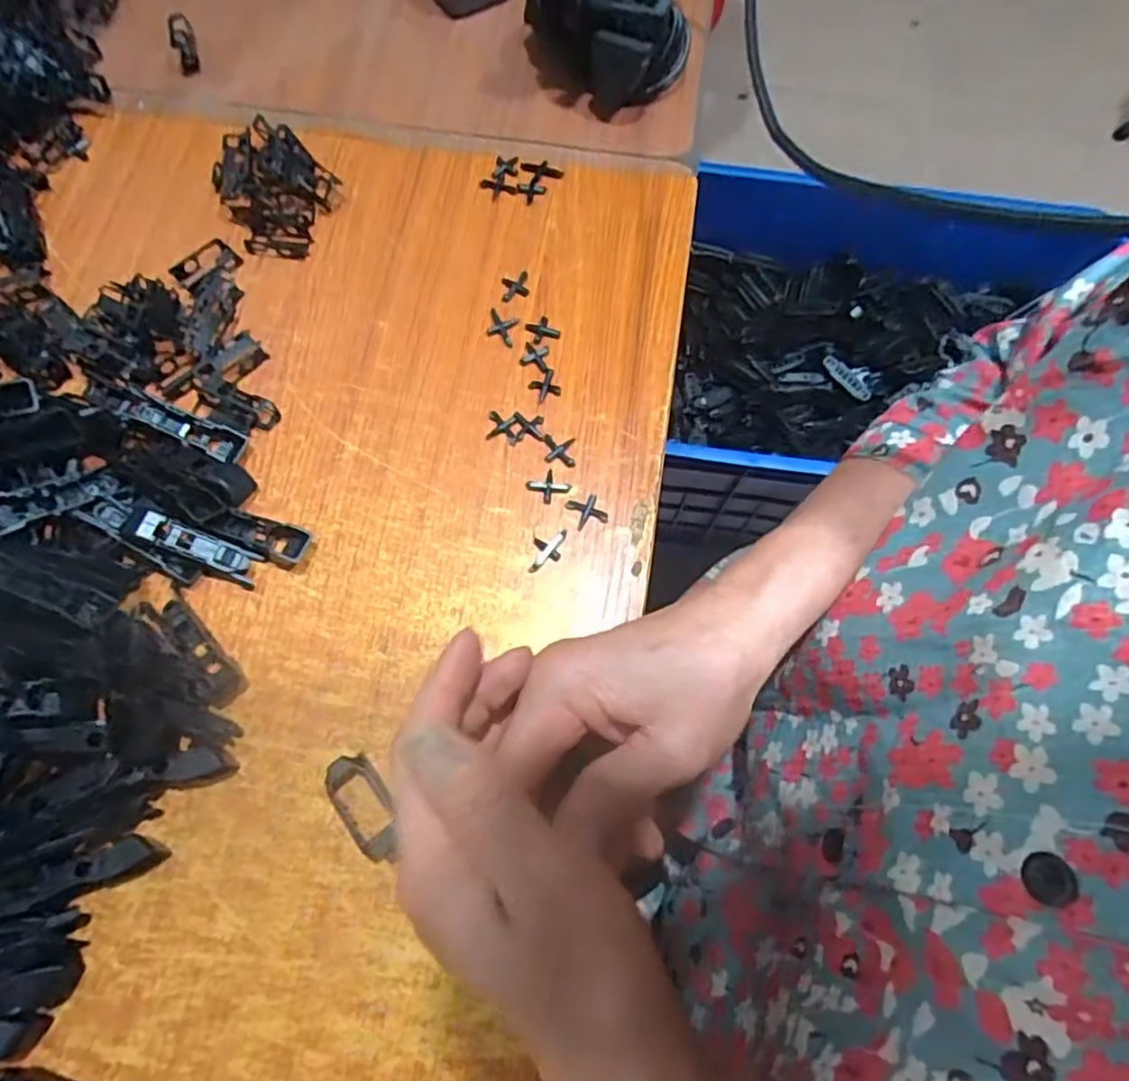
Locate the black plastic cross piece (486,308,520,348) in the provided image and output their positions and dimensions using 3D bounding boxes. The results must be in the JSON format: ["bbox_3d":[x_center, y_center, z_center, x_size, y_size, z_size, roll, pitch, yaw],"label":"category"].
[{"bbox_3d":[-0.038,-0.131,0.412,0.019,0.004,0.024,13,71,4],"label":"black plastic cross piece"}]

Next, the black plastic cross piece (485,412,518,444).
[{"bbox_3d":[-0.036,-0.066,0.390,0.017,0.004,0.019,7,70,1],"label":"black plastic cross piece"}]

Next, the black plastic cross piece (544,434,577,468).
[{"bbox_3d":[-0.003,-0.052,0.384,0.017,0.004,0.020,0,70,-1],"label":"black plastic cross piece"}]

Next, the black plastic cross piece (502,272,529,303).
[{"bbox_3d":[-0.031,-0.160,0.422,0.016,0.004,0.021,-3,70,-2],"label":"black plastic cross piece"}]

